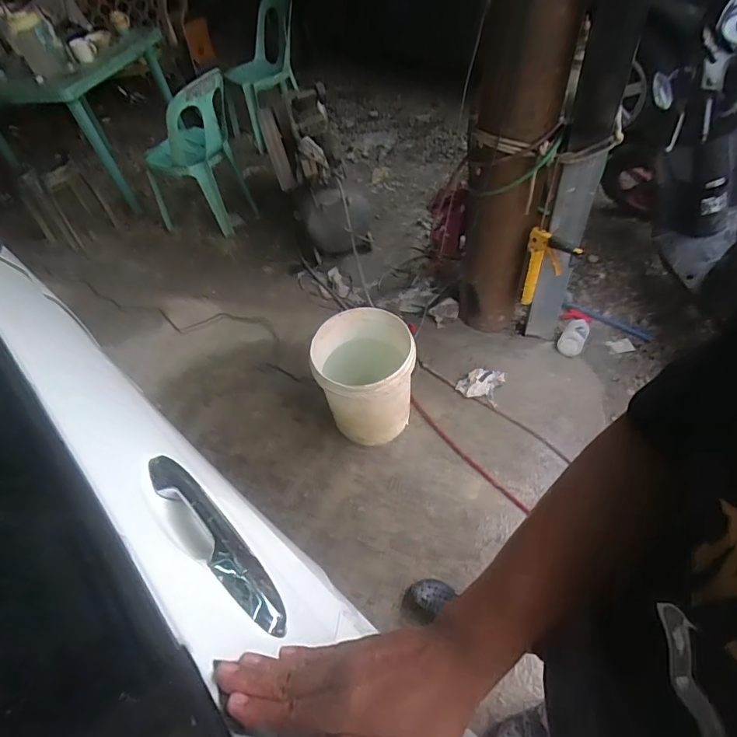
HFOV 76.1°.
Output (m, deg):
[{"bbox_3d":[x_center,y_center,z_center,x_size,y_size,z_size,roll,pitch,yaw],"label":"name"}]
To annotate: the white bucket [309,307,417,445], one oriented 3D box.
[{"bbox_3d":[-0.005,0.056,1.554,0.308,0.394,0.299,-4,52,5],"label":"white bucket"}]

